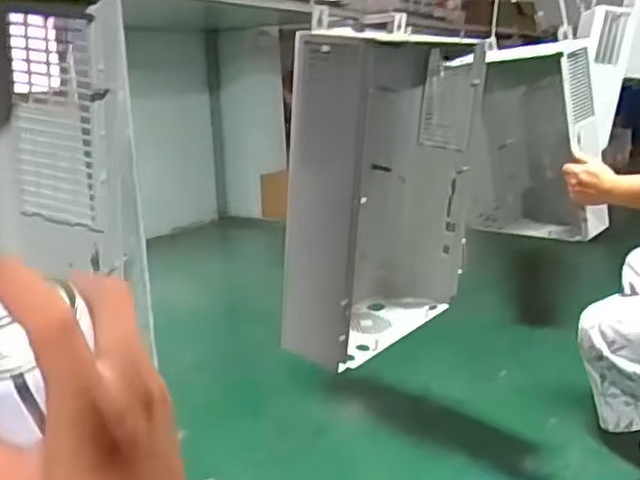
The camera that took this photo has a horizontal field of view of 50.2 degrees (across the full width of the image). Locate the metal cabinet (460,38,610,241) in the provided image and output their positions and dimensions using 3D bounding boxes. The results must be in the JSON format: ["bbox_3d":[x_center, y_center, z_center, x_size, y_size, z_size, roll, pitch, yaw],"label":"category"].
[{"bbox_3d":[0.494,-0.227,1.624,0.130,0.427,0.422,-15,16,-26],"label":"metal cabinet"}]

